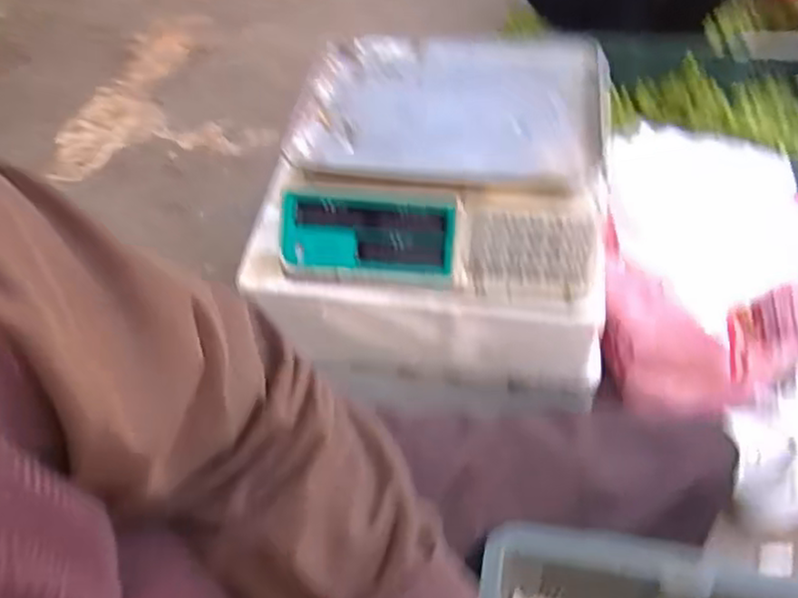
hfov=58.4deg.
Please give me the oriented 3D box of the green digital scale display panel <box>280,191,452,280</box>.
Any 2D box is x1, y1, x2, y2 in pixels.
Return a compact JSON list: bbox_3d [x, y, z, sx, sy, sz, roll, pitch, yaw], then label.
[{"bbox_3d":[-0.034,-0.066,0.739,0.181,0.075,0.014,5,7,9],"label":"green digital scale display panel"}]

